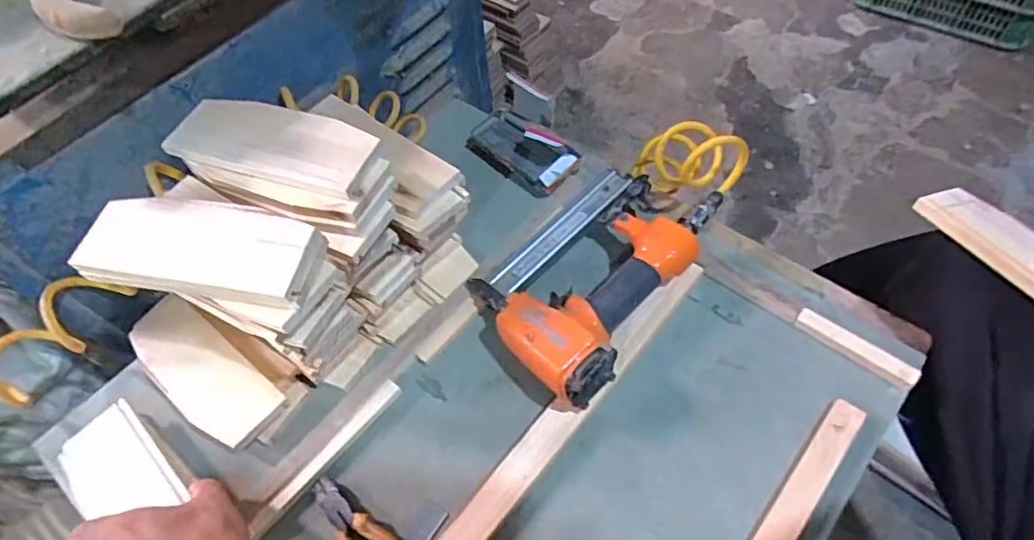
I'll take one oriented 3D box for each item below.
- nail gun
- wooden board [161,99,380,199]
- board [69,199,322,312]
[{"bbox_3d":[0.076,-0.005,0.598,0.170,0.070,0.258,35,66,23],"label":"nail gun"},{"bbox_3d":[-0.203,-0.111,0.507,0.175,0.013,0.073,16,60,13],"label":"wooden board"},{"bbox_3d":[-0.237,-0.018,0.454,0.178,0.021,0.070,7,59,9],"label":"board"}]

